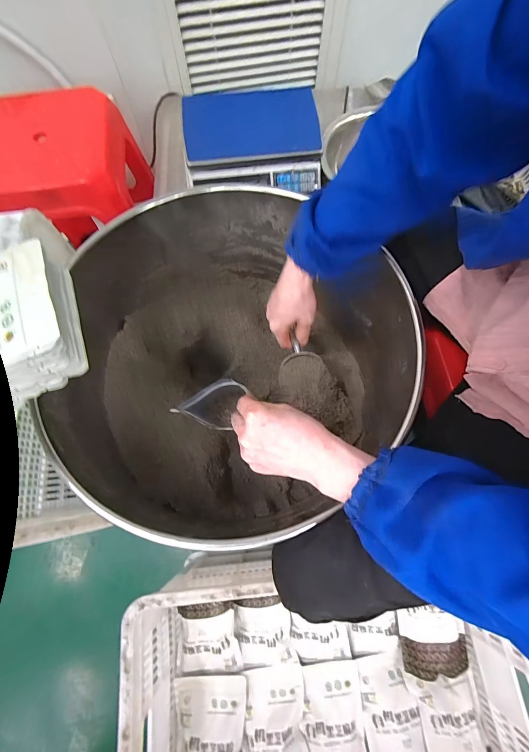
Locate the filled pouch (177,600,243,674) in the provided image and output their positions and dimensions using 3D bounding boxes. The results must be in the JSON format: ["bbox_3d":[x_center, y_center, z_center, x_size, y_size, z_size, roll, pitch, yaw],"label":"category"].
[{"bbox_3d":[-0.108,0.505,0.611,0.123,0.031,0.122,-2,72,0],"label":"filled pouch"}]

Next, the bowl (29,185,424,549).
[{"bbox_3d":[-0.036,-0.017,0.547,0.526,0.285,0.489,0,72,1],"label":"bowl"}]

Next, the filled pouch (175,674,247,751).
[{"bbox_3d":[-0.096,0.673,0.563,0.131,0.042,0.215,-3,72,0],"label":"filled pouch"}]

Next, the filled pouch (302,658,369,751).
[{"bbox_3d":[0.130,0.645,0.565,0.108,0.033,0.205,-4,72,-1],"label":"filled pouch"}]

